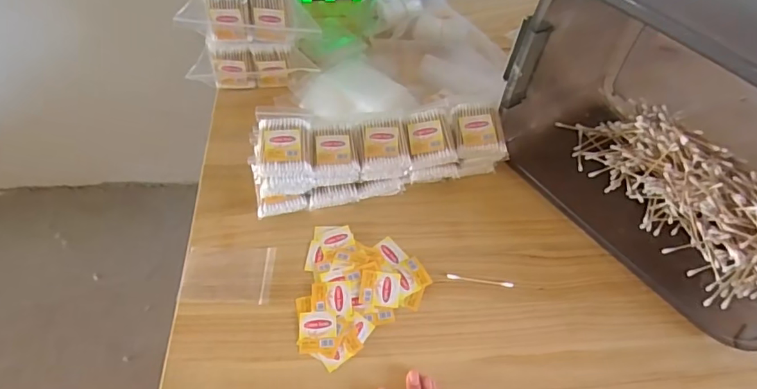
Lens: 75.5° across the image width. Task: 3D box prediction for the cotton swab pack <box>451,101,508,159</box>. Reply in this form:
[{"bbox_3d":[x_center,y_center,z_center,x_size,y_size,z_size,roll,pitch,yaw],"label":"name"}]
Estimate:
[{"bbox_3d":[0.121,-0.079,0.592,0.058,0.016,0.077,-1,55,-2],"label":"cotton swab pack"}]

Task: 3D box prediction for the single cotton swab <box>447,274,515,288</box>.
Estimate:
[{"bbox_3d":[0.113,0.096,0.545,0.072,0.004,0.007,9,58,6],"label":"single cotton swab"}]

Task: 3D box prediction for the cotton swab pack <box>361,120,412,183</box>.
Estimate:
[{"bbox_3d":[0.006,-0.056,0.586,0.057,0.030,0.070,-6,55,-5],"label":"cotton swab pack"}]

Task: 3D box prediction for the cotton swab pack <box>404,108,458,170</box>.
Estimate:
[{"bbox_3d":[0.061,-0.069,0.584,0.053,0.019,0.073,-5,55,-4],"label":"cotton swab pack"}]

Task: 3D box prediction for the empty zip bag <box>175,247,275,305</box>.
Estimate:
[{"bbox_3d":[-0.170,0.090,0.555,0.098,0.004,0.070,3,53,-3],"label":"empty zip bag"}]

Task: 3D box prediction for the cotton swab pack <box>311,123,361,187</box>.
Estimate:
[{"bbox_3d":[-0.052,-0.049,0.583,0.054,0.029,0.072,-5,55,-4],"label":"cotton swab pack"}]

